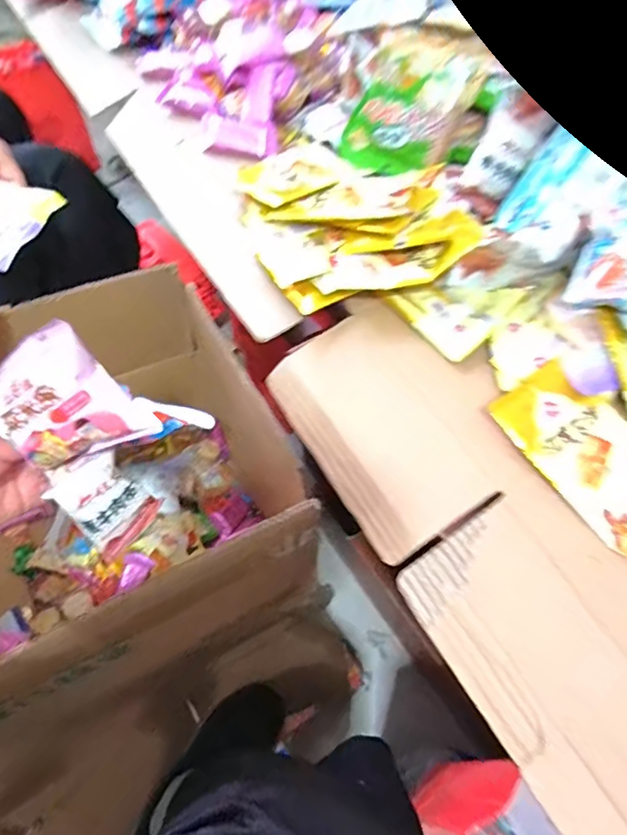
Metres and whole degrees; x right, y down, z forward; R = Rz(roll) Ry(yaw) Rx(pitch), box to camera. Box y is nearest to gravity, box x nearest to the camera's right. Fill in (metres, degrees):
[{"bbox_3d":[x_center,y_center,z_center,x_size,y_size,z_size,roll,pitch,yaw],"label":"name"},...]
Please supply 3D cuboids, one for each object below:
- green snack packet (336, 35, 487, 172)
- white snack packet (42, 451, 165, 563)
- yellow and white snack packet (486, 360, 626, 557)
[{"bbox_3d":[0.102,-0.335,0.583,0.111,0.142,0.024,33,27,6],"label":"green snack packet"},{"bbox_3d":[-0.176,0.076,0.460,0.018,0.085,0.064,10,51,41],"label":"white snack packet"},{"bbox_3d":[0.233,0.026,0.448,0.100,0.018,0.151,-33,67,-21],"label":"yellow and white snack packet"}]

